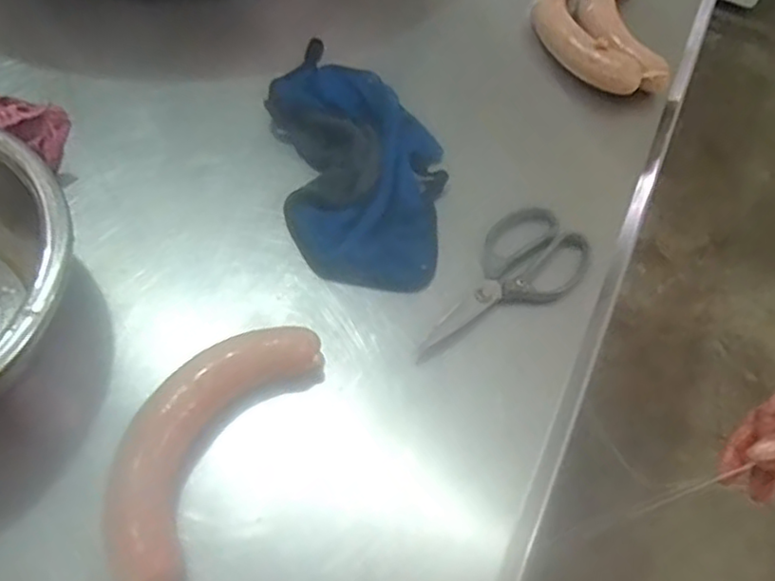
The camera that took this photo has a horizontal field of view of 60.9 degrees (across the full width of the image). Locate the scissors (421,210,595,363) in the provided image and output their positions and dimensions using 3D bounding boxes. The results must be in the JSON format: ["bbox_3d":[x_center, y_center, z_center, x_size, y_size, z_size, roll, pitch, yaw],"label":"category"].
[{"bbox_3d":[0.102,-0.007,0.602,0.205,0.009,0.089,-36,68,-22],"label":"scissors"}]

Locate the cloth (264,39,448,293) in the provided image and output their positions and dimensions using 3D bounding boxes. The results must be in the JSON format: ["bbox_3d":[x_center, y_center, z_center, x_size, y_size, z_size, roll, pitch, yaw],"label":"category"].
[{"bbox_3d":[-0.025,-0.129,0.643,0.160,0.051,0.278,-9,61,-10],"label":"cloth"}]

